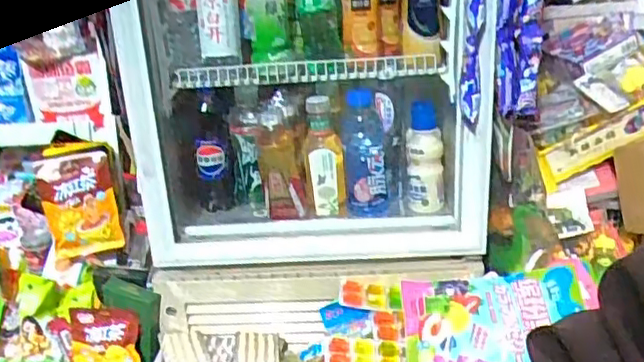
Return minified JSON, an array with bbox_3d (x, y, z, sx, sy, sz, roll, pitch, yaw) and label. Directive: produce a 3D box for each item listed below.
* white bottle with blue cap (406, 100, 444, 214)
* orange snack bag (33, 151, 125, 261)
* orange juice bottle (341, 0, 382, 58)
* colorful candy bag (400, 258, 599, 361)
[{"bbox_3d":[0.171,-0.038,1.052,0.060,0.173,0.060,2,24,10],"label":"white bottle with blue cap"},{"bbox_3d":[-0.392,0.048,1.048,0.119,0.188,0.034,-2,24,1],"label":"orange snack bag"},{"bbox_3d":[0.060,-0.274,0.958,0.071,0.173,0.070,-1,24,3],"label":"orange juice bottle"},{"bbox_3d":[0.246,0.189,0.880,0.263,0.034,0.156,-10,48,10],"label":"colorful candy bag"}]

